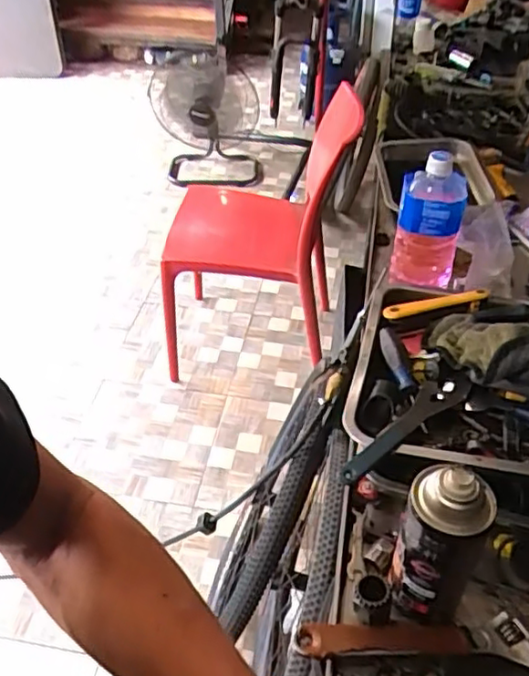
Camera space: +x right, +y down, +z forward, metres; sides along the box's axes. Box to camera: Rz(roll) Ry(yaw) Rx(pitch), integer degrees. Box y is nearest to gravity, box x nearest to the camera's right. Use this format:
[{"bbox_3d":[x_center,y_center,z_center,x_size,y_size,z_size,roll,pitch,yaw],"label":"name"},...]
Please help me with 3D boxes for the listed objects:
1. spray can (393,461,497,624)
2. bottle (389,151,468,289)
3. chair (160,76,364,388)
[{"bbox_3d":[0.142,0.170,0.518,0.066,0.179,0.063,7,44,10],"label":"spray can"},{"bbox_3d":[0.217,-0.152,0.835,0.080,0.182,0.073,11,43,12],"label":"bottle"},{"bbox_3d":[-0.010,-0.298,1.905,0.537,0.752,0.551,5,43,6],"label":"chair"}]

